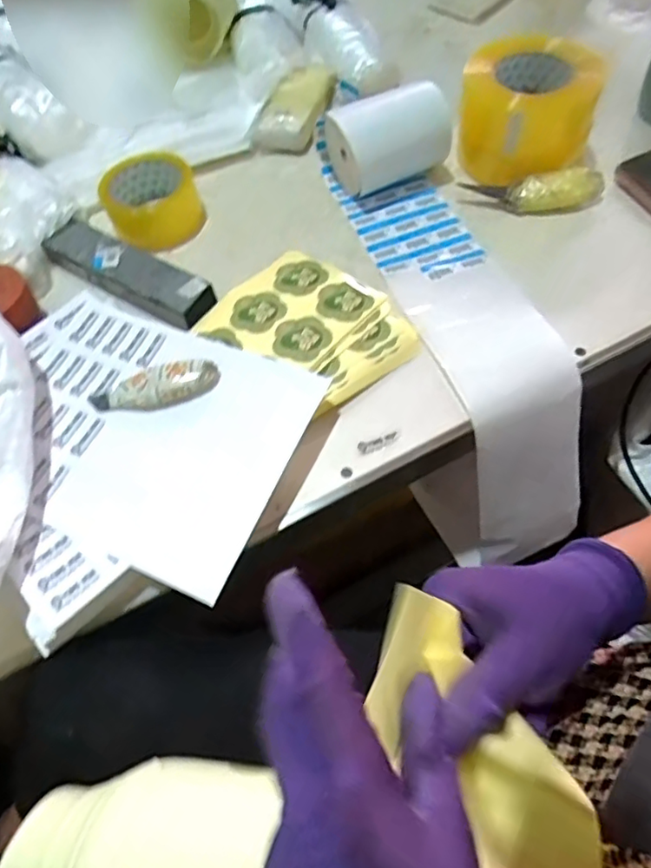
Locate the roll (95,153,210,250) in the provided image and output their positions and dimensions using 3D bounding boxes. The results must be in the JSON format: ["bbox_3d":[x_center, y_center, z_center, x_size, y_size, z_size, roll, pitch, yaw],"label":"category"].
[{"bbox_3d":[-0.190,-0.260,0.645,0.097,0.070,0.097,-2,59,3],"label":"roll"}]

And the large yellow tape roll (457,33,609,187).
[{"bbox_3d":[0.214,-0.348,0.637,0.139,0.110,0.110,27,65,18],"label":"large yellow tape roll"}]

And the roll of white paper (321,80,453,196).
[{"bbox_3d":[0.066,-0.327,0.645,0.128,0.084,0.077,-20,60,-7],"label":"roll of white paper"}]

